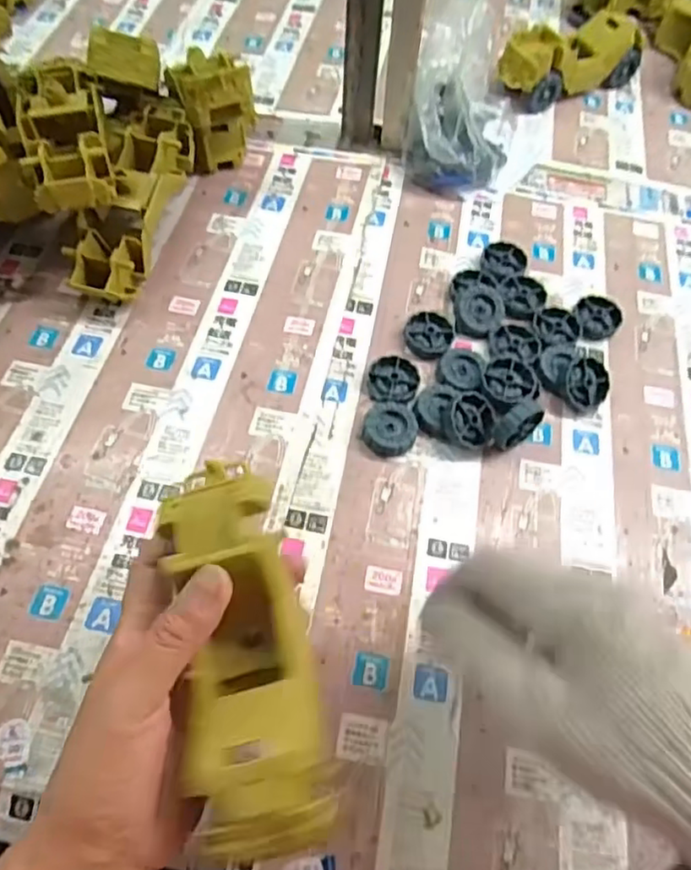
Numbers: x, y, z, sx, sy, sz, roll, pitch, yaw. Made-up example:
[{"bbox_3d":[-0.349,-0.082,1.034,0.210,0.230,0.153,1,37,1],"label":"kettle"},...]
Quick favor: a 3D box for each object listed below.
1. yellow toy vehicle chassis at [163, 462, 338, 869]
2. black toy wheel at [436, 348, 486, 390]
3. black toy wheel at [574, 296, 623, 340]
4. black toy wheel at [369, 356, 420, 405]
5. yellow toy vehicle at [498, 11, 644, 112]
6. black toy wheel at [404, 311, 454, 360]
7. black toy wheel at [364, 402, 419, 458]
[{"bbox_3d":[-0.046,0.096,0.289,0.053,0.052,0.159,-10,69,-9],"label":"yellow toy vehicle chassis"},{"bbox_3d":[0.087,-0.049,0.477,0.033,0.014,0.035,1,60,-2],"label":"black toy wheel"},{"bbox_3d":[0.205,-0.094,0.517,0.037,0.011,0.044,30,63,13],"label":"black toy wheel"},{"bbox_3d":[0.036,-0.038,0.467,0.037,0.012,0.040,1,60,-2],"label":"black toy wheel"},{"bbox_3d":[0.232,-0.386,0.652,0.158,0.059,0.055,-23,64,-16],"label":"yellow toy vehicle"},{"bbox_3d":[0.066,-0.080,0.495,0.036,0.010,0.043,18,61,8],"label":"black toy wheel"},{"bbox_3d":[0.032,-0.006,0.451,0.037,0.014,0.041,10,60,3],"label":"black toy wheel"}]

